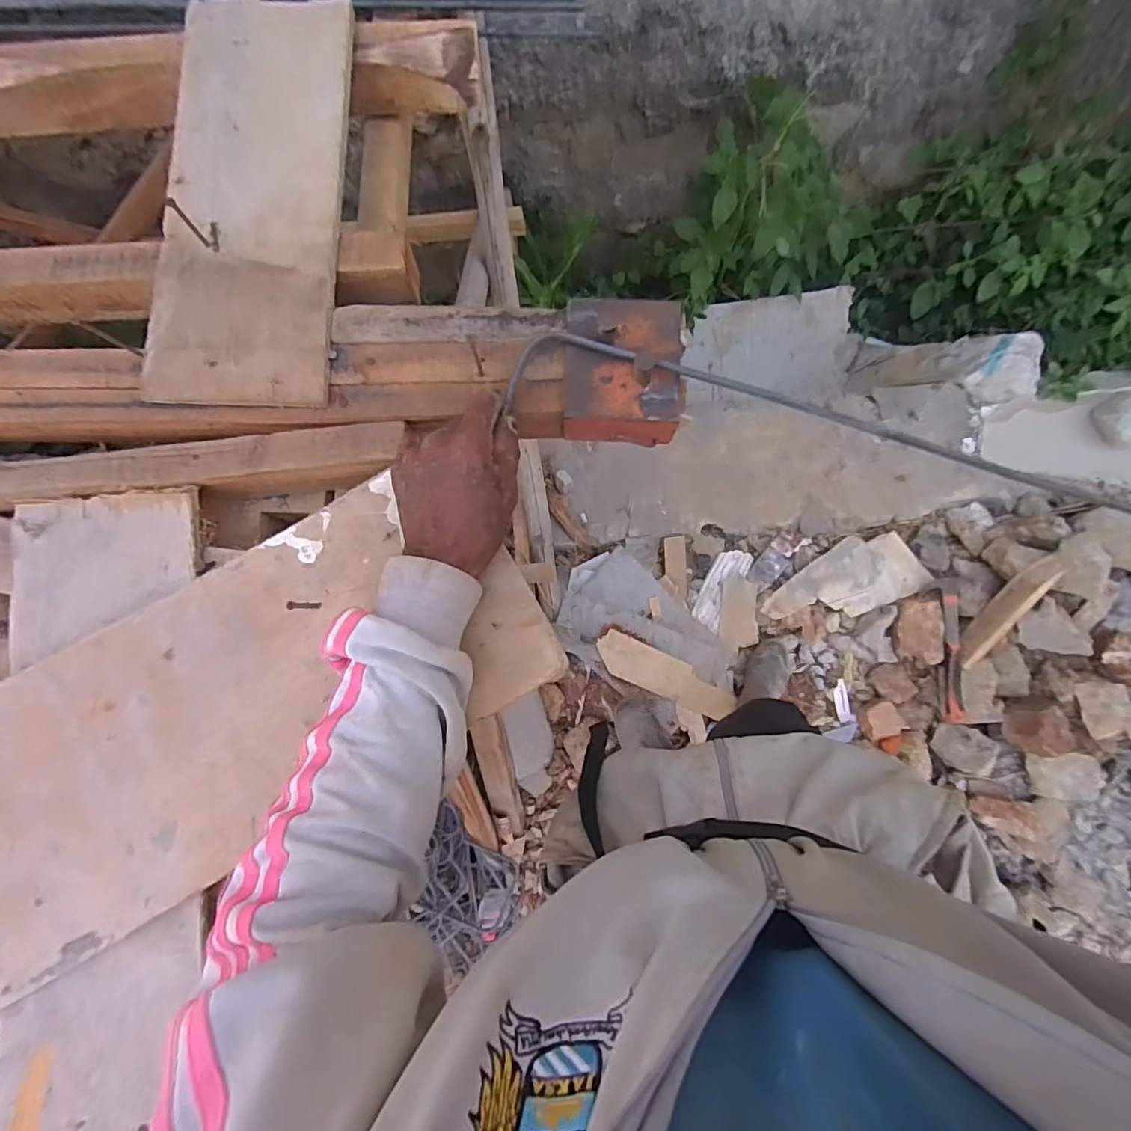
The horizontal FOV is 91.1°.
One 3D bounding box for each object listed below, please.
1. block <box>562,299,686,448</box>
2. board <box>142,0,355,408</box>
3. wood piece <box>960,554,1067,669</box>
[{"bbox_3d":[0.047,-0.155,0.439,0.094,0.049,0.107,2,83,3],"label":"block"},{"bbox_3d":[-0.264,-0.315,0.470,0.152,0.011,0.373,1,83,3],"label":"board"},{"bbox_3d":[1.035,0.107,1.301,0.077,0.023,0.305,36,103,6],"label":"wood piece"}]

